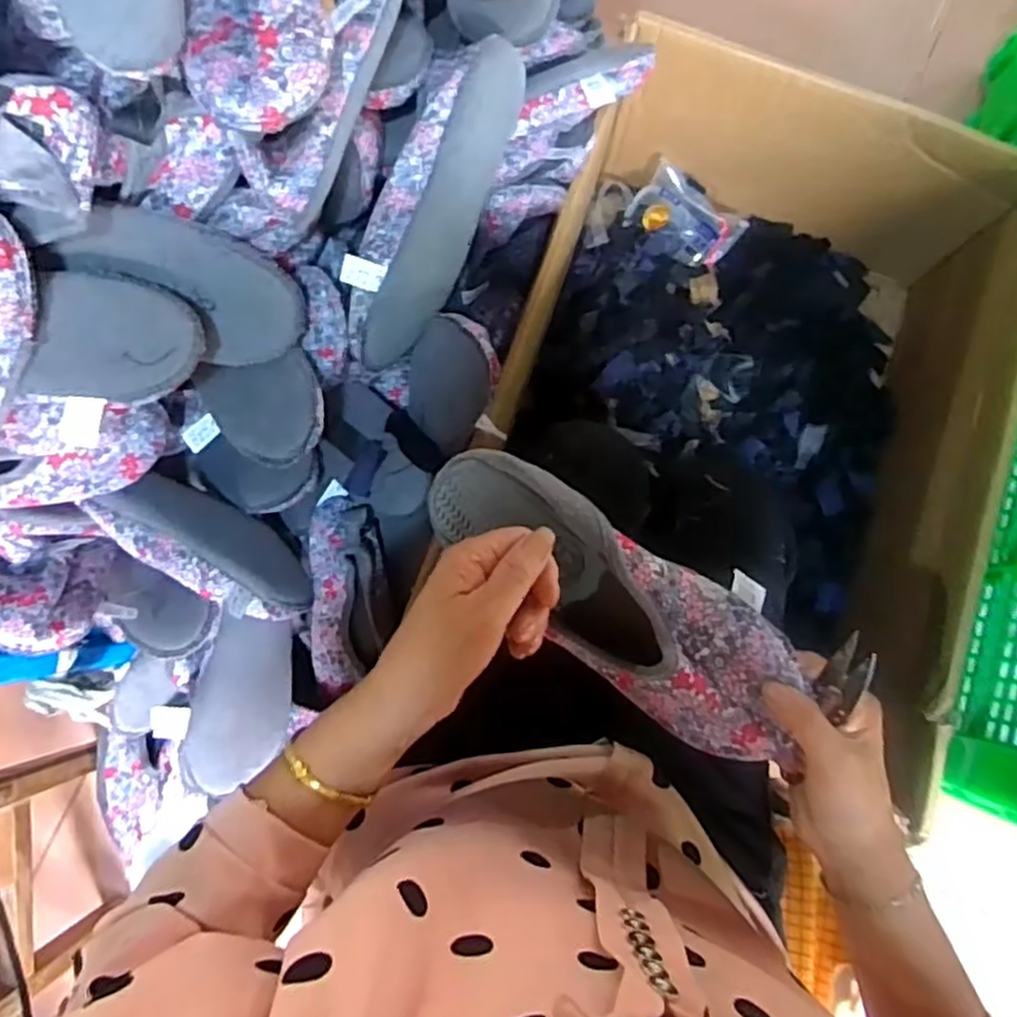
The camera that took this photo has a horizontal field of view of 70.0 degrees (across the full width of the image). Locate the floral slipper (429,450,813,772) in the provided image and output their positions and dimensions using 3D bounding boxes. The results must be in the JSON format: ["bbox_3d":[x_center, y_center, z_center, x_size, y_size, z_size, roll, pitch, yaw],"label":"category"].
[{"bbox_3d":[0.061,0.053,0.442,0.251,0.062,0.091,40,84,11],"label":"floral slipper"}]

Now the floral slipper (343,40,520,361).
[{"bbox_3d":[-0.068,-0.241,0.586,0.070,0.095,0.267,27,100,3],"label":"floral slipper"}]

